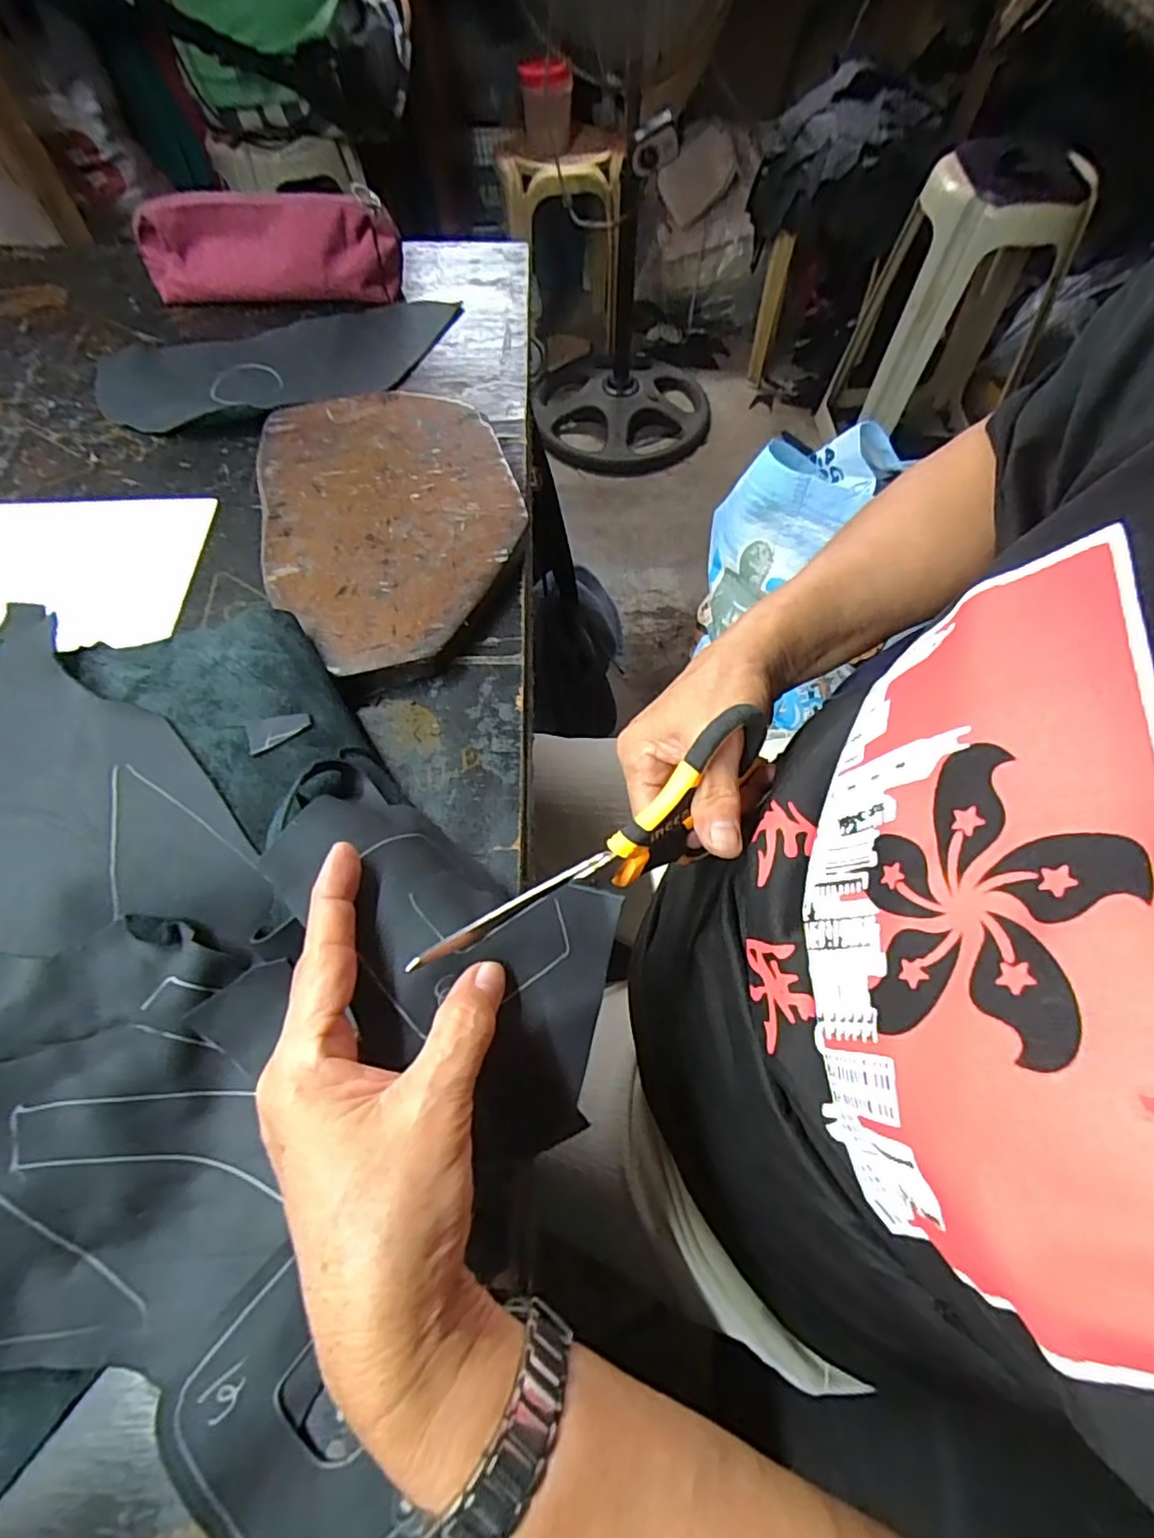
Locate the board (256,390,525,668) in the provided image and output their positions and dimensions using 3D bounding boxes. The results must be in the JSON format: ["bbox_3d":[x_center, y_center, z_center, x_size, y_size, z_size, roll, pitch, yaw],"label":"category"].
[{"bbox_3d":[-0.131,-0.181,0.451,0.171,0.021,0.276,-13,61,-6],"label":"board"}]

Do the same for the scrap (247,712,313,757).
[{"bbox_3d":[-0.151,-0.021,0.319,0.031,0.004,0.021,-19,62,-10],"label":"scrap"}]

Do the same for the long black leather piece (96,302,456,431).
[{"bbox_3d":[-0.270,-0.372,0.576,0.320,0.006,0.141,-16,62,-8],"label":"long black leather piece"}]

